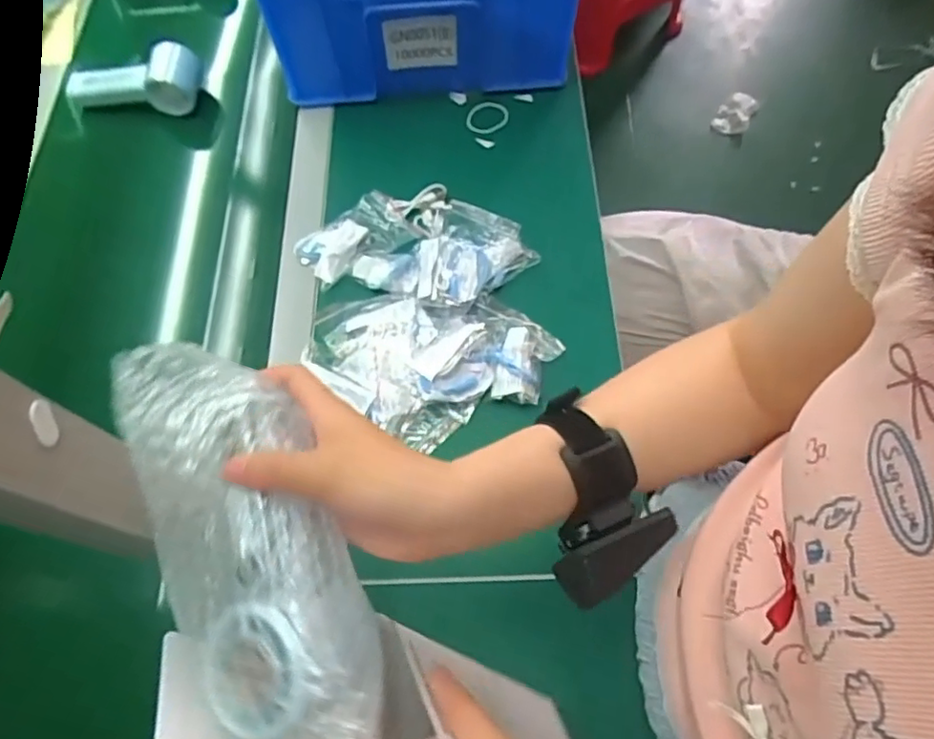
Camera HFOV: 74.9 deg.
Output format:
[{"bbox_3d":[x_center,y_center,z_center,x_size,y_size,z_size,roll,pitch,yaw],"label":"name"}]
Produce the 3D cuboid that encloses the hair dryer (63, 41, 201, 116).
[{"bbox_3d":[-0.393,-0.336,0.715,0.185,0.057,0.041,3,64,17],"label":"hair dryer"}]

